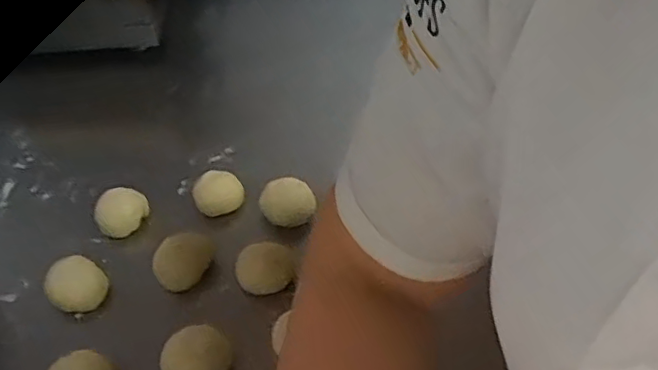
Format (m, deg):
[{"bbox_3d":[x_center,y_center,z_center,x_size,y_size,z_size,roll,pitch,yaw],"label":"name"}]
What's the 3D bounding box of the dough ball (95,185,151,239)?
[{"bbox_3d":[-0.222,0.027,0.667,0.054,0.029,0.045,-9,45,-10],"label":"dough ball"}]

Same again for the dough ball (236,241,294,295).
[{"bbox_3d":[-0.062,0.081,0.605,0.057,0.043,0.052,-13,46,-13],"label":"dough ball"}]

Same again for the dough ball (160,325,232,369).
[{"bbox_3d":[-0.114,0.151,0.534,0.058,0.045,0.048,-14,46,-15],"label":"dough ball"}]

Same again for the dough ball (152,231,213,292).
[{"bbox_3d":[-0.146,0.073,0.620,0.054,0.035,0.049,-7,44,-7],"label":"dough ball"}]

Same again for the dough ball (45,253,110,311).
[{"bbox_3d":[-0.240,0.094,0.588,0.050,0.042,0.050,0,44,0],"label":"dough ball"}]

